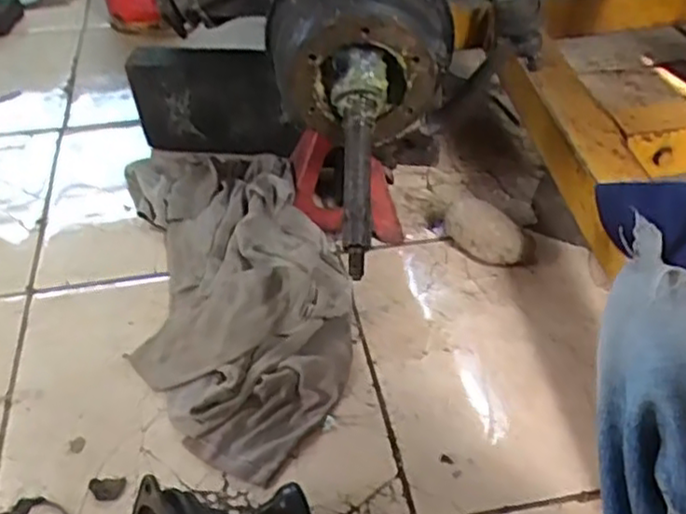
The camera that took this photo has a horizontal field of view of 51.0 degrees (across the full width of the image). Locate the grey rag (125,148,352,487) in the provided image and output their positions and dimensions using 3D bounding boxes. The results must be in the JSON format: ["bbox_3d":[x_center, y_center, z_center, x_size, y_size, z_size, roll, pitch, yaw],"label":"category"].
[{"bbox_3d":[-0.134,0.014,0.912,0.266,0.085,0.547,-8,42,-9],"label":"grey rag"}]

